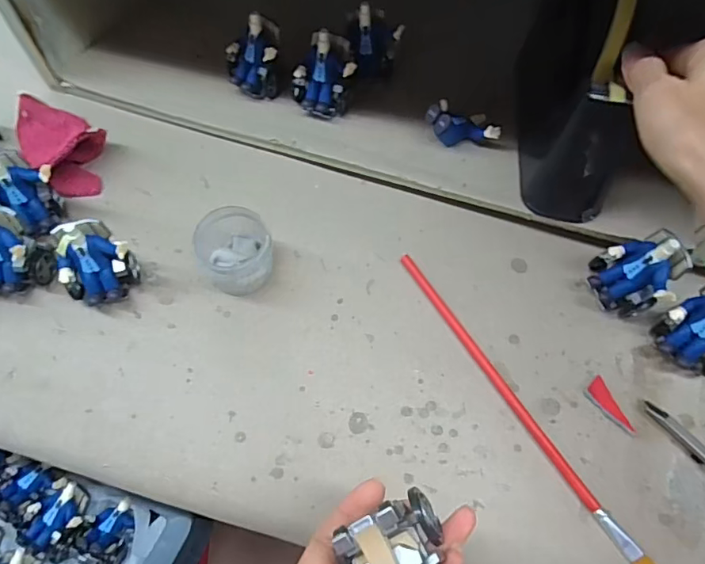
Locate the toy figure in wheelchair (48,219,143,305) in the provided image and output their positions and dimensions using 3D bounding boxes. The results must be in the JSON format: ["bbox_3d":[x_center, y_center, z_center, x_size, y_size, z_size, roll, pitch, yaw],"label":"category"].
[{"bbox_3d":[-0.180,-0.011,0.356,0.035,0.063,0.048,41,70,18],"label":"toy figure in wheelchair"}]

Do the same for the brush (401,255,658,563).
[{"bbox_3d":[0.113,0.081,0.350,0.013,0.007,0.259,-28,67,-14],"label":"brush"}]

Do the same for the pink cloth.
[{"bbox_3d":[-0.237,-0.113,0.416,0.058,0.041,0.082,-38,69,-18],"label":"pink cloth"}]

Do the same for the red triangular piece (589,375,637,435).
[{"bbox_3d":[0.175,0.085,0.343,0.013,0.005,0.041,-27,63,-6],"label":"red triangular piece"}]

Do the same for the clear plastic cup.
[{"bbox_3d":[-0.088,-0.026,0.380,0.054,0.045,0.063,-19,65,-10],"label":"clear plastic cup"}]

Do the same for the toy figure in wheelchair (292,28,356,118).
[{"bbox_3d":[-0.025,-0.172,0.421,0.050,0.056,0.037,1,63,0],"label":"toy figure in wheelchair"}]

